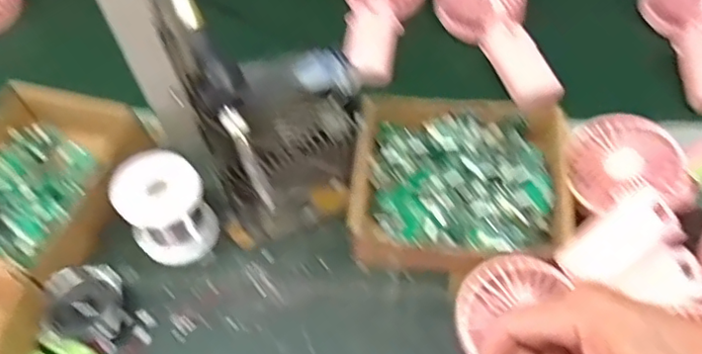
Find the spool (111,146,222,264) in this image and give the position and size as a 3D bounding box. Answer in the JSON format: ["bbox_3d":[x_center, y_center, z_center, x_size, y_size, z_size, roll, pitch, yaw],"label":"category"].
[{"bbox_3d":[-0.154,0.024,0.496,0.066,0.069,0.069,-2,55,3],"label":"spool"}]

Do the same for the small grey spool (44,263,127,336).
[{"bbox_3d":[-0.208,0.100,0.469,0.052,0.029,0.058,-11,55,-3],"label":"small grey spool"}]

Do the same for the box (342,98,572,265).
[{"bbox_3d":[0.093,0.009,0.498,0.165,0.054,0.148,4,56,8],"label":"box"}]

